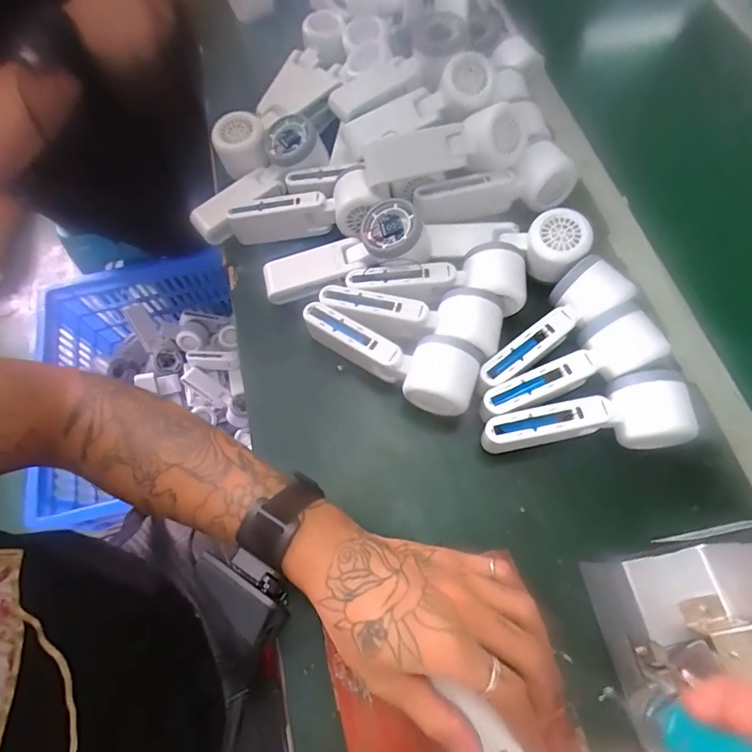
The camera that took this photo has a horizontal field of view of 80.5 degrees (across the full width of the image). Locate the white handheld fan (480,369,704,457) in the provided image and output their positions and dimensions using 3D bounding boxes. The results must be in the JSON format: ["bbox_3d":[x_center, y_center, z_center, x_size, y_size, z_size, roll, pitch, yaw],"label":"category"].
[{"bbox_3d":[0.169,0.035,0.367,0.158,0.064,0.055,-6,67,-1],"label":"white handheld fan"}]

